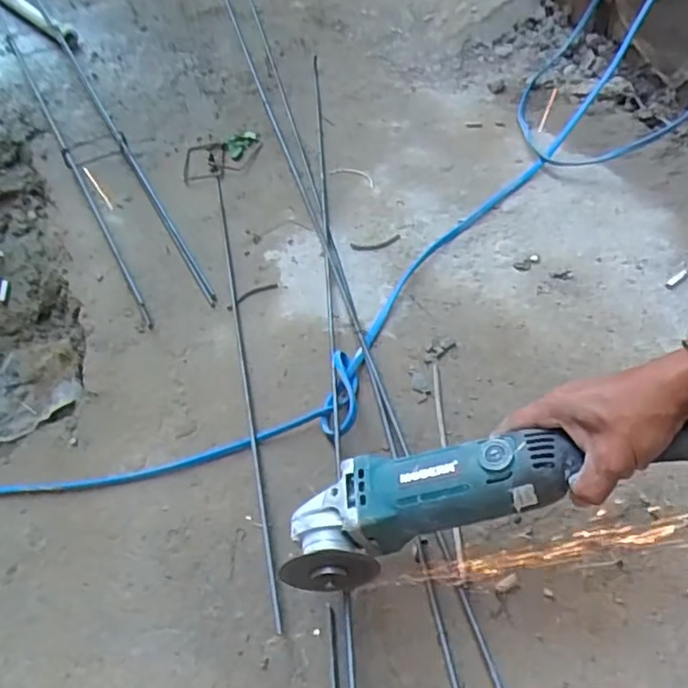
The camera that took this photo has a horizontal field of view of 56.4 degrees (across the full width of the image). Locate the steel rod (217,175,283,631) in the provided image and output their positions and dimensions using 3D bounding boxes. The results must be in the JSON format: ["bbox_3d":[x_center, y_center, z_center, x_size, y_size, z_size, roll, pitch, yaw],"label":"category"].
[{"bbox_3d":[-0.123,-0.010,0.766,0.008,0.012,0.683,-12,50,-4],"label":"steel rod"}]

